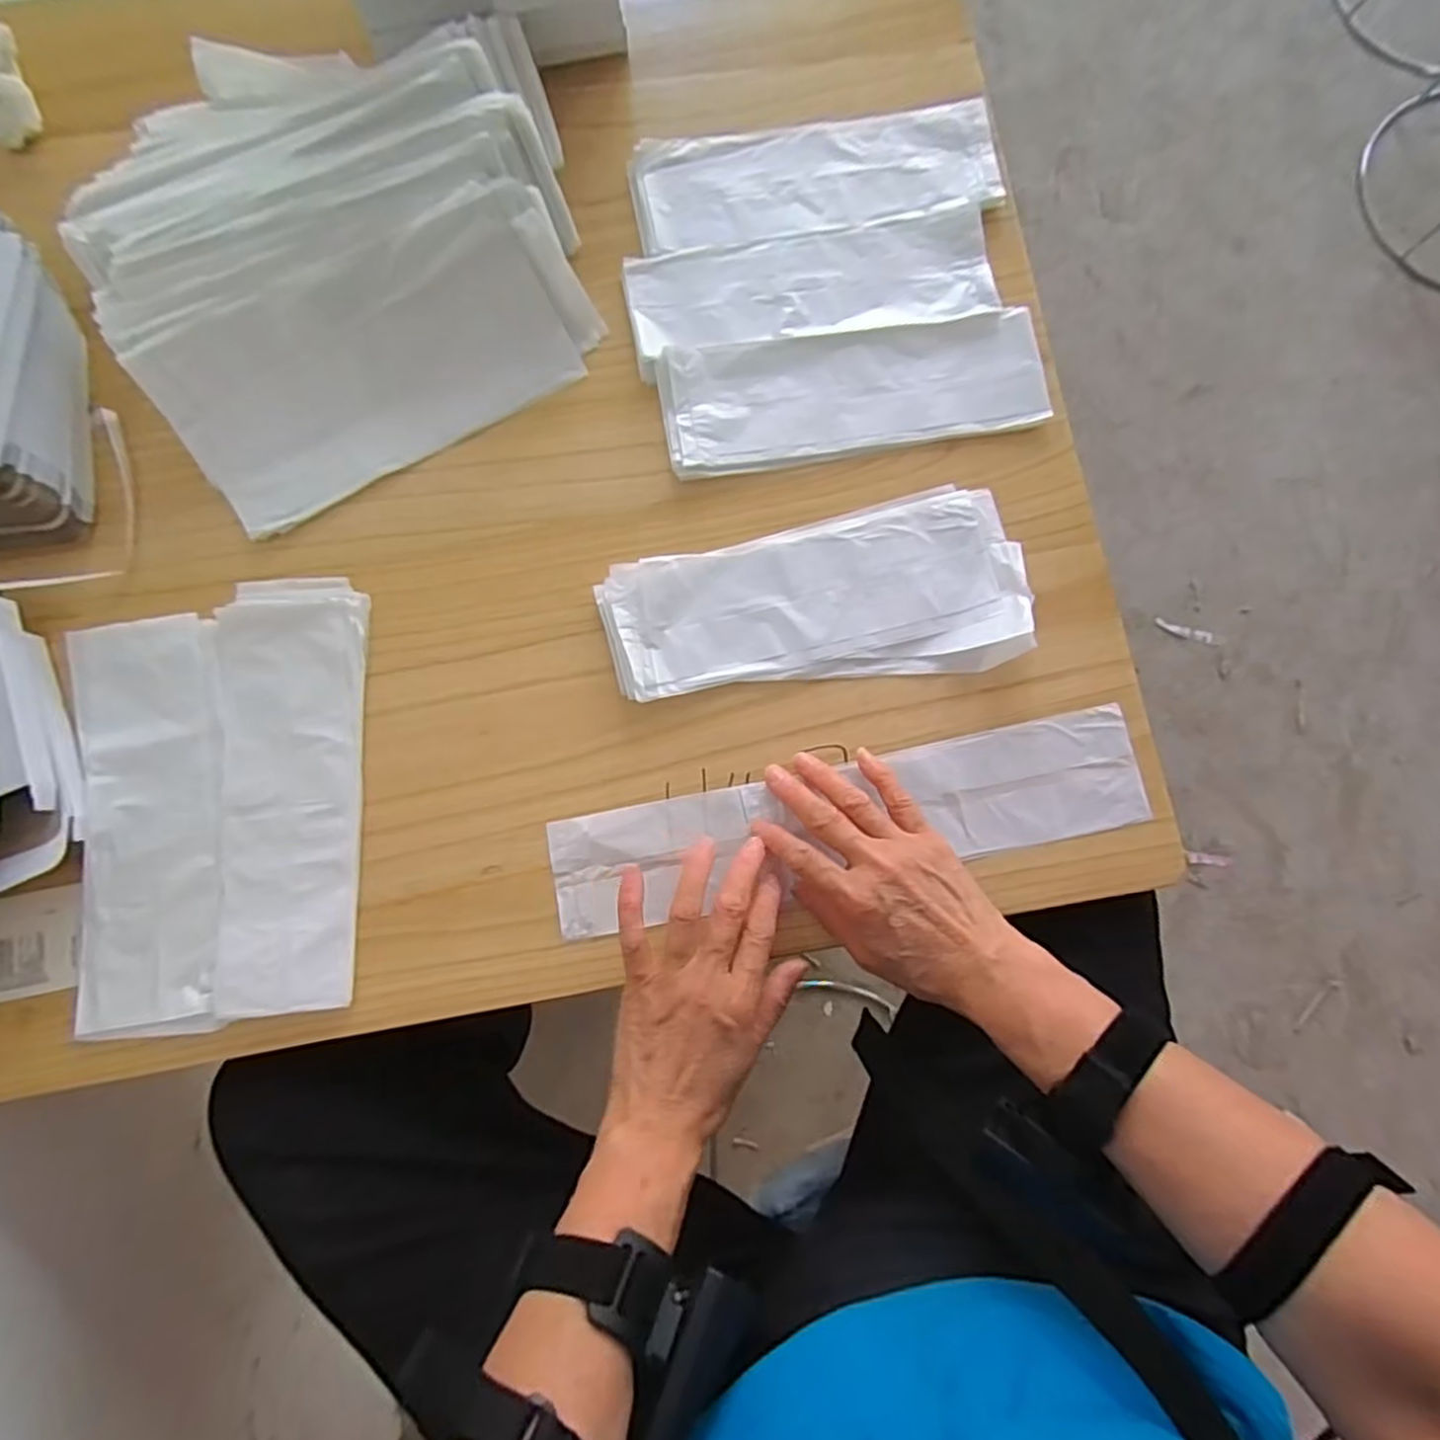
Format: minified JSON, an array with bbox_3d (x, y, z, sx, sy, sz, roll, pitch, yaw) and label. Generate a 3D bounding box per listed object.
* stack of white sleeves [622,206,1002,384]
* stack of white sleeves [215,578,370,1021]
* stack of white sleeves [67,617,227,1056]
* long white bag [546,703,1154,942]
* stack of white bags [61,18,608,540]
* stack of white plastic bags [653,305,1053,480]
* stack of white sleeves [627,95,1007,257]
[{"bbox_3d":[0.061,-0.301,0.499,0.247,0.010,0.084,-10,83,-2],"label":"stack of white sleeves"},{"bbox_3d":[-0.265,0.042,0.448,0.088,0.012,0.262,-5,83,-1],"label":"stack of white sleeves"},{"bbox_3d":[-0.354,0.064,0.449,0.091,0.005,0.253,-7,83,-1],"label":"stack of white sleeves"},{"bbox_3d":[0.079,0.061,0.446,0.361,0.008,0.076,-10,83,-2],"label":"long white bag"},{"bbox_3d":[-0.240,-0.317,0.468,0.308,0.070,0.280,-29,84,-4],"label":"stack of white bags"},{"bbox_3d":[0.089,-0.222,0.488,0.253,0.006,0.087,-8,83,-2],"label":"stack of white plastic bags"},{"bbox_3d":[0.068,-0.385,0.511,0.253,0.009,0.084,-8,83,-2],"label":"stack of white sleeves"}]

